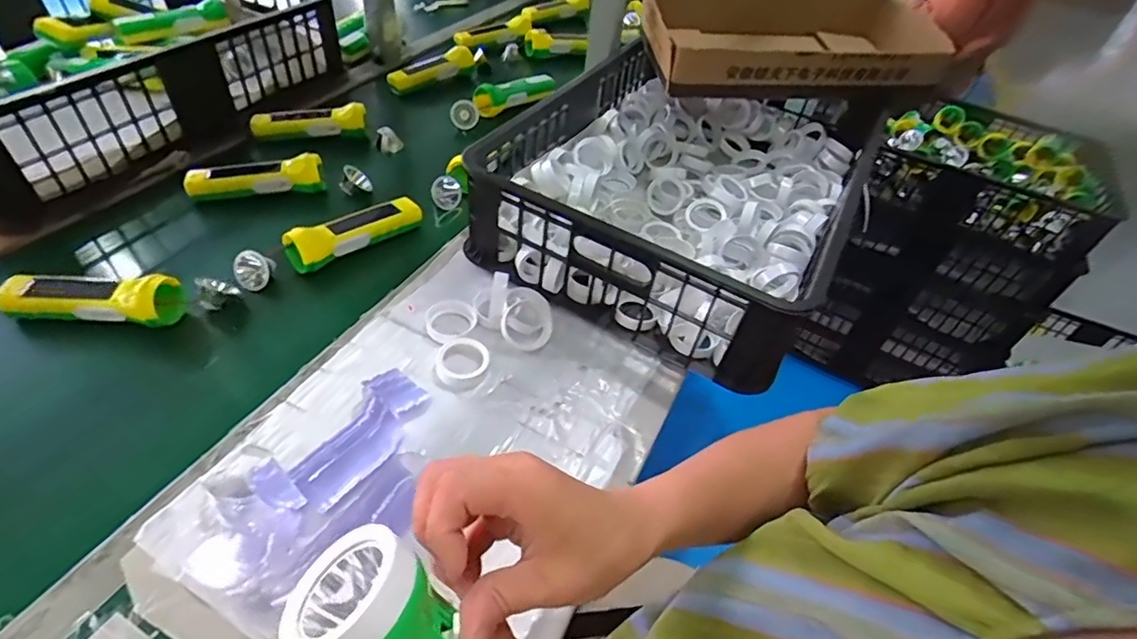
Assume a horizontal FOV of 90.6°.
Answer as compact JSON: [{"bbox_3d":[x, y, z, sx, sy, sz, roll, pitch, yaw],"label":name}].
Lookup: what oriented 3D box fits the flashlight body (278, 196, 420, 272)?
[{"bbox_3d":[-0.260,-0.113,0.689,0.049,0.042,0.166,35,51,25],"label":"flashlight body"}]

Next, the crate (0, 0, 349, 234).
[{"bbox_3d":[-0.691,-0.390,0.844,0.431,0.133,0.584,25,47,16],"label":"crate"}]

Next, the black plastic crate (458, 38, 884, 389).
[{"bbox_3d":[0.197,-0.241,0.808,0.387,0.137,0.658,25,48,17],"label":"black plastic crate"}]

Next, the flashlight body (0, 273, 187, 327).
[{"bbox_3d":[-0.491,-0.019,0.578,0.173,0.043,0.054,4,45,-4],"label":"flashlight body"}]

